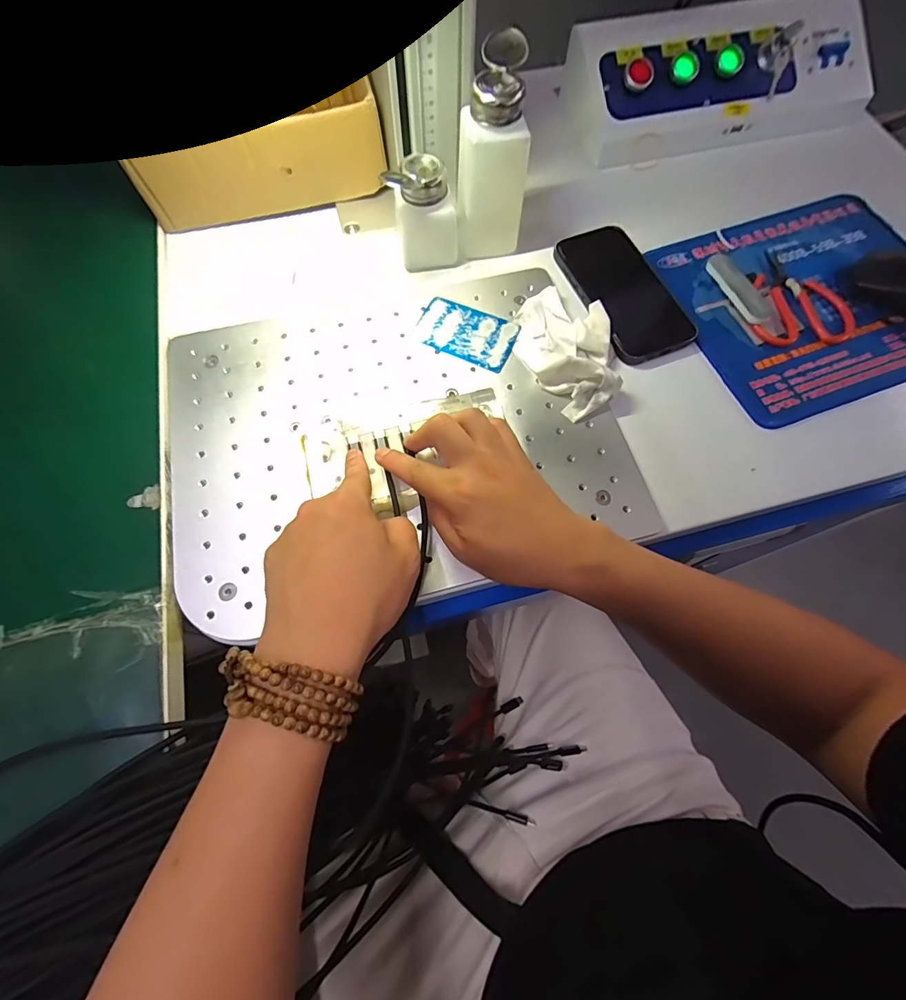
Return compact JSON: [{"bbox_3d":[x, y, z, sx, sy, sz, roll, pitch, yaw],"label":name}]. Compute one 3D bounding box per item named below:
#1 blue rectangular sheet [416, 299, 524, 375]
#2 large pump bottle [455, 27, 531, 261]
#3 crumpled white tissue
[{"bbox_3d":[0.011,-0.146,0.383,0.085,0.004,0.052,23,69,9],"label":"blue rectangular sheet"},{"bbox_3d":[0.033,-0.286,0.371,0.057,0.127,0.067,2,68,1],"label":"large pump bottle"},{"bbox_3d":[0.100,-0.133,0.369,0.083,0.028,0.121,-27,70,-11],"label":"crumpled white tissue"}]

